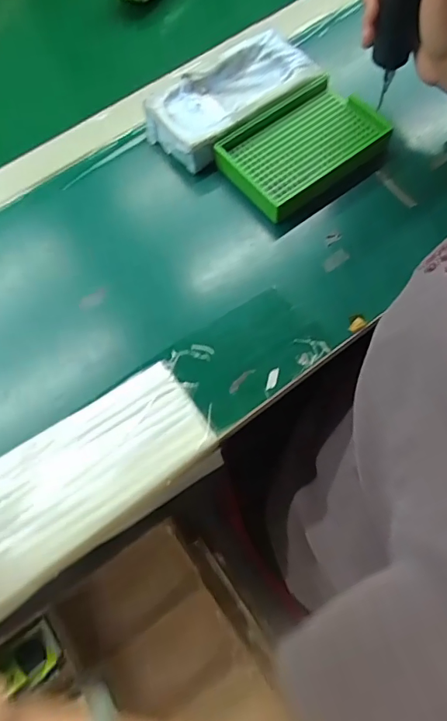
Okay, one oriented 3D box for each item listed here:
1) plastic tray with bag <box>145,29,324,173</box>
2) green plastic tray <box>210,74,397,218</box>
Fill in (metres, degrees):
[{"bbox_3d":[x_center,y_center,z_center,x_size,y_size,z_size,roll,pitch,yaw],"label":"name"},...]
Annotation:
[{"bbox_3d":[0.006,-0.250,0.445,0.152,0.032,0.079,-37,70,-12],"label":"plastic tray with bag"},{"bbox_3d":[0.075,-0.199,0.427,0.150,0.027,0.090,-35,70,-11],"label":"green plastic tray"}]

